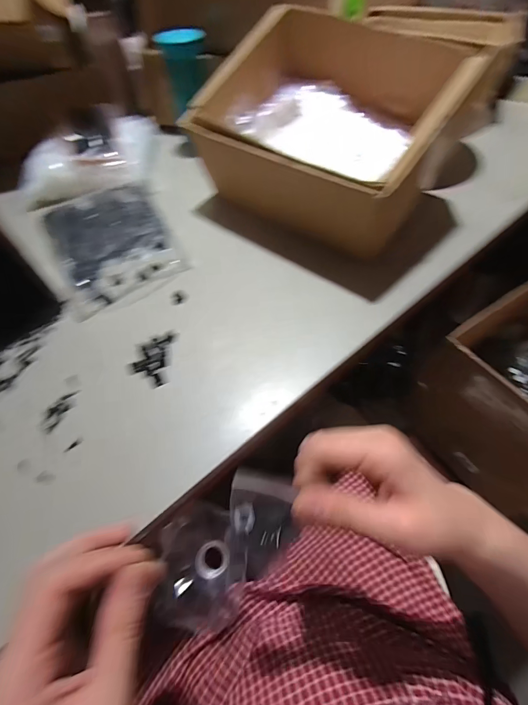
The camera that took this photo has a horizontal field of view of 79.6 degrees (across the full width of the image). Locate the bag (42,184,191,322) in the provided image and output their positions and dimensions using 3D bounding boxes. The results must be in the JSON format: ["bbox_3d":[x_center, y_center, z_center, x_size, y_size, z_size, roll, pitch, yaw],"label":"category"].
[{"bbox_3d":[-0.226,-0.174,0.465,0.169,0.056,0.232,-24,59,-13],"label":"bag"}]

